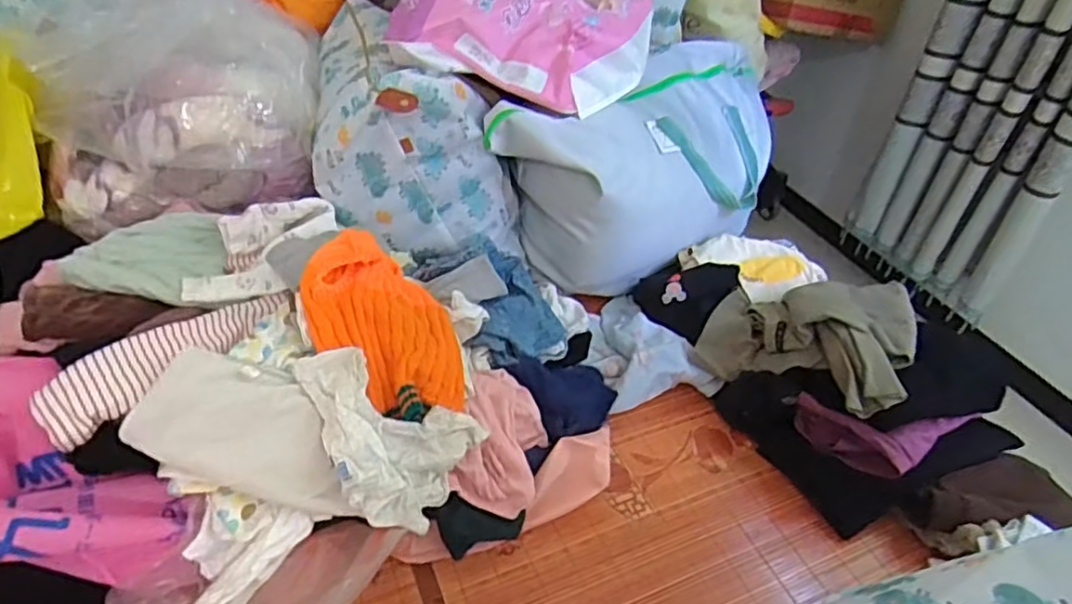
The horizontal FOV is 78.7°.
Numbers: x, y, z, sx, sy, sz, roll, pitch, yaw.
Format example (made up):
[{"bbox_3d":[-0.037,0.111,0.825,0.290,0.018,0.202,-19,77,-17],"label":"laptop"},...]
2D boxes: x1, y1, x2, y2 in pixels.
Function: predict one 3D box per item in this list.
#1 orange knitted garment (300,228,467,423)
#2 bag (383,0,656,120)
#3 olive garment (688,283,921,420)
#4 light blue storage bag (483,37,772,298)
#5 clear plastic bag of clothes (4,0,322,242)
[{"bbox_3d":[-0.200,0.019,0.855,0.183,0.116,0.269,-15,44,-22],"label":"orange knitted garment"},{"bbox_3d":[-0.004,-0.543,1.187,0.444,0.102,0.433,14,65,-11],"label":"bag"},{"bbox_3d":[0.444,0.049,1.035,0.295,0.139,0.241,35,48,31],"label":"olive garment"},{"bbox_3d":[0.246,-0.268,1.294,0.346,0.291,0.655,31,46,27],"label":"light blue storage bag"},{"bbox_3d":[-0.625,-0.374,1.139,0.457,0.290,0.417,-6,41,-13],"label":"clear plastic bag of clothes"}]

